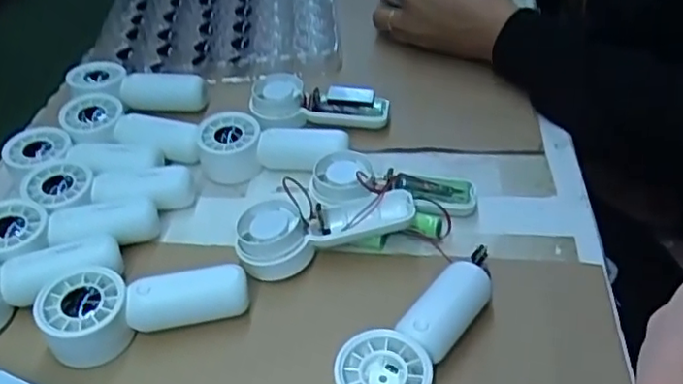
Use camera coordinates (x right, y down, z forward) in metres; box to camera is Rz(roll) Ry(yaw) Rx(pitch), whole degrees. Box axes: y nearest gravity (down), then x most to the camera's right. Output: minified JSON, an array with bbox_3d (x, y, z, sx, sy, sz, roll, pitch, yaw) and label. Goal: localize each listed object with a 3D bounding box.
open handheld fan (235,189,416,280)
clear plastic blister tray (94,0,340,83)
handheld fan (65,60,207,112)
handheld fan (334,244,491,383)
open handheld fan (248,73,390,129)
[{"bbox_3d":[-0.011,0.023,0.398,0.108,0.031,0.042,-11,41,-7],"label":"open handheld fan"},{"bbox_3d":[-0.128,-0.234,0.707,0.227,0.021,0.385,-5,41,-1],"label":"clear plastic blister tray"},{"bbox_3d":[-0.170,-0.082,0.525,0.109,0.032,0.044,6,42,12],"label":"handheld fan"},{"bbox_3d":[0.043,0.075,0.338,0.045,0.033,0.133,22,48,28],"label":"handheld fan"},{"bbox_3d":[-0.017,-0.072,0.505,0.107,0.029,0.034,0,41,6],"label":"open handheld fan"}]

